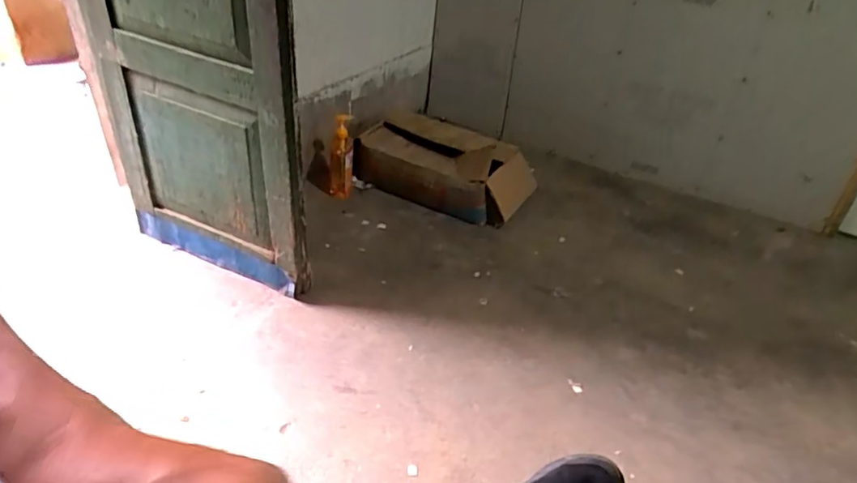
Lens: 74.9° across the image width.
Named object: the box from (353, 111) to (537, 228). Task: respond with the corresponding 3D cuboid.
[{"bbox_3d":[0.036,-0.250,1.843,0.591,0.204,0.275,22,38,22],"label":"box"}]

